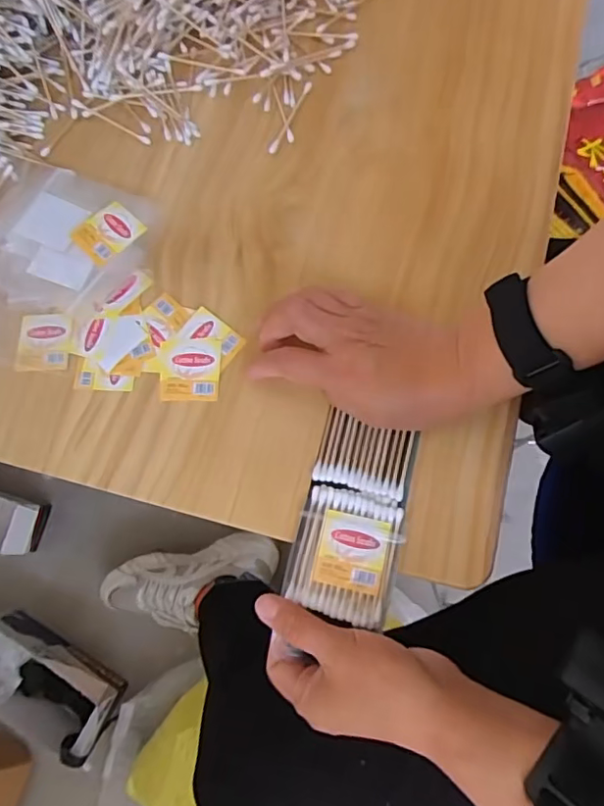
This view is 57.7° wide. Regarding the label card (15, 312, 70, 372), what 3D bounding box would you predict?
[{"bbox_3d":[-0.185,-0.044,0.393,0.040,0.004,0.042,-1,76,8],"label":"label card"}]

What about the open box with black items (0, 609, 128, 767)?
[{"bbox_3d":[-0.386,0.389,0.780,0.278,0.139,0.106,26,79,11],"label":"open box with black items"}]

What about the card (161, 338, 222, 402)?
[{"bbox_3d":[-0.078,-0.024,0.379,0.043,0.004,0.045,0,75,5],"label":"card"}]

